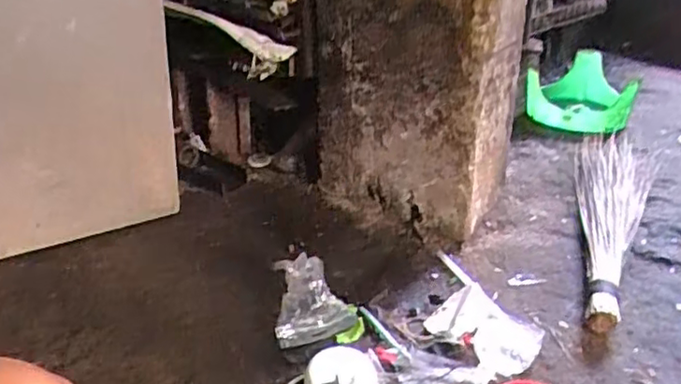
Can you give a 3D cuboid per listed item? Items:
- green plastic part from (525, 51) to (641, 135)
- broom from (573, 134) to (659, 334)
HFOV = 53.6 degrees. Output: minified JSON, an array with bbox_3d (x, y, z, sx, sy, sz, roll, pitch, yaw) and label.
[{"bbox_3d":[0.572,-0.244,1.604,0.244,0.104,0.285,0,32,10],"label":"green plastic part"},{"bbox_3d":[0.483,0.045,1.256,0.154,0.051,0.588,12,31,22],"label":"broom"}]

